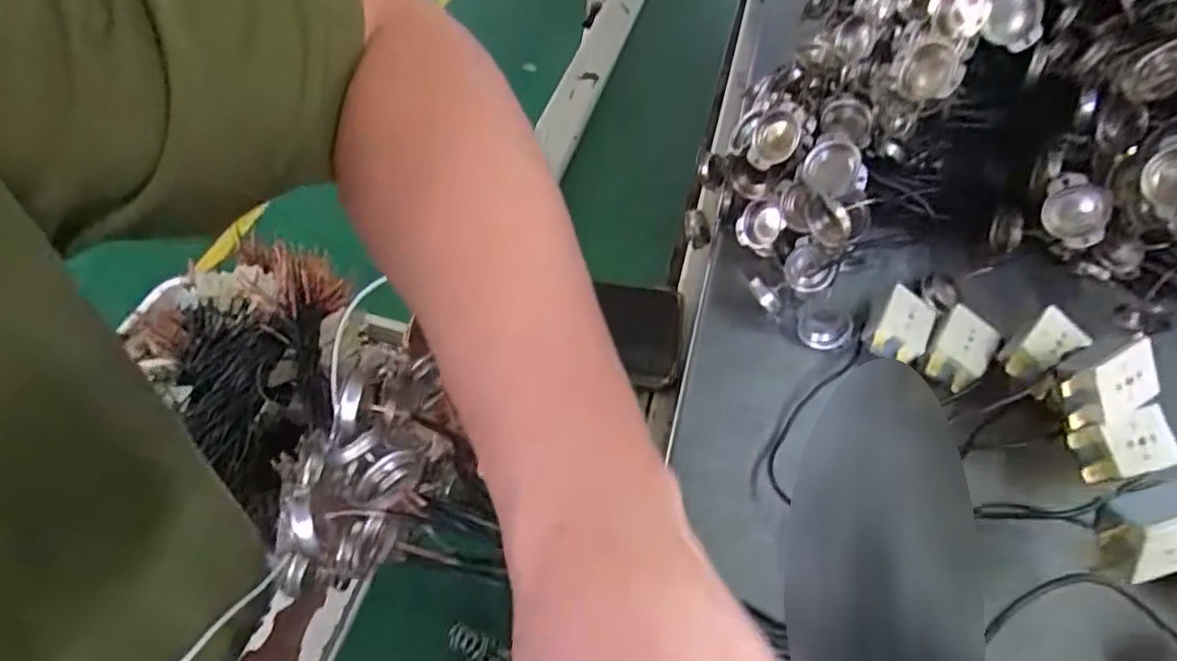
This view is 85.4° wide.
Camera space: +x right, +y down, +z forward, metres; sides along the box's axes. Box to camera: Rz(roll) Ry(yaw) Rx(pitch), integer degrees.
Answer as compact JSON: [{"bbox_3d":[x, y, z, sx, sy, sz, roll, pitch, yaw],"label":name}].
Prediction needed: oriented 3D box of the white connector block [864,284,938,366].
[{"bbox_3d":[0.171,-0.002,0.350,0.031,0.019,0.044,29,57,21],"label":"white connector block"}]

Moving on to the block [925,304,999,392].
[{"bbox_3d":[0.197,0.010,0.338,0.027,0.016,0.048,31,57,23],"label":"block"}]

